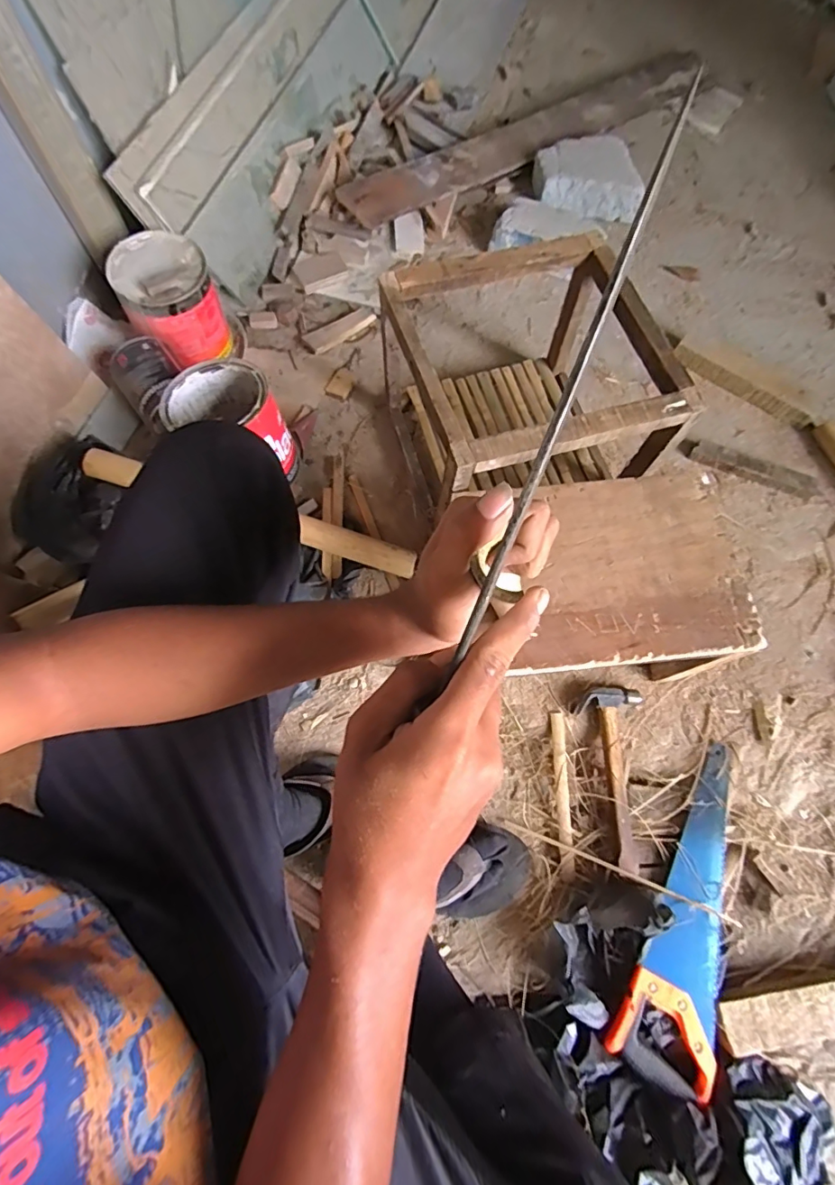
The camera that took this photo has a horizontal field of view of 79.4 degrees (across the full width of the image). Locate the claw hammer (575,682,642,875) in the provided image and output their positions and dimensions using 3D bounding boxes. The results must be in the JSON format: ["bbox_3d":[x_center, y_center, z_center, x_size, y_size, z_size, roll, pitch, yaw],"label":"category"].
[{"bbox_3d":[0.270,0.254,0.698,0.085,0.028,0.236,4,71,-1],"label":"claw hammer"}]

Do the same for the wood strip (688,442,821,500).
[{"bbox_3d":[0.580,-0.212,0.866,0.211,0.020,0.043,21,72,5],"label":"wood strip"}]

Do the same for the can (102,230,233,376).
[{"bbox_3d":[-0.418,-0.493,0.870,0.151,0.145,0.163,-31,74,-12],"label":"can"}]

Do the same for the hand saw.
[{"bbox_3d":[0.371,0.411,0.659,0.116,0.030,0.397,27,72,7],"label":"hand saw"}]

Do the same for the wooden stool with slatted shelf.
[{"bbox_3d":[0.142,-0.274,0.750,0.325,0.270,0.308,-13,72,-7],"label":"wooden stool with slatted shelf"}]

